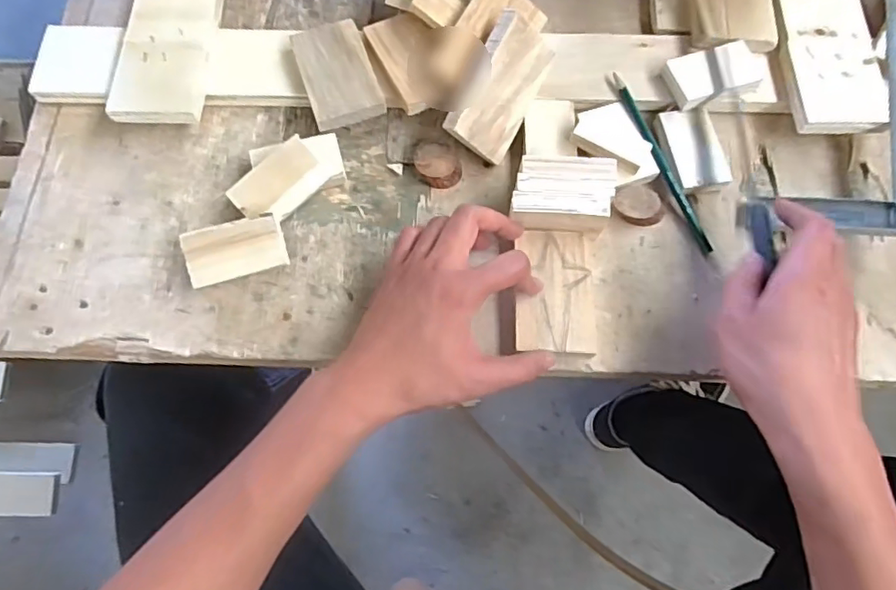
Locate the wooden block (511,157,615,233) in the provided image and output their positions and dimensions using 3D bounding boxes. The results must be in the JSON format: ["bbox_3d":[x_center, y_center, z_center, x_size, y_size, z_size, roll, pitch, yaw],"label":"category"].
[{"bbox_3d":[0.087,-0.078,0.435,0.073,0.029,0.052,6,72,1],"label":"wooden block"}]

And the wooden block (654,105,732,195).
[{"bbox_3d":[0.201,-0.119,0.473,0.045,0.012,0.071,-10,73,-4],"label":"wooden block"}]

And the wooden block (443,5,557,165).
[{"bbox_3d":[0.043,-0.161,0.459,0.014,0.061,0.101,30,93,45],"label":"wooden block"}]

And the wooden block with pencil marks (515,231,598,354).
[{"bbox_3d":[0.083,-0.003,0.433,0.062,0.012,0.095,3,72,0],"label":"wooden block with pencil marks"}]

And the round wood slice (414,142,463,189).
[{"bbox_3d":[-0.007,-0.108,0.477,0.038,0.017,0.036,0,72,0],"label":"round wood slice"}]

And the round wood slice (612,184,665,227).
[{"bbox_3d":[0.152,-0.071,0.460,0.039,0.011,0.035,-21,74,-7],"label":"round wood slice"}]

